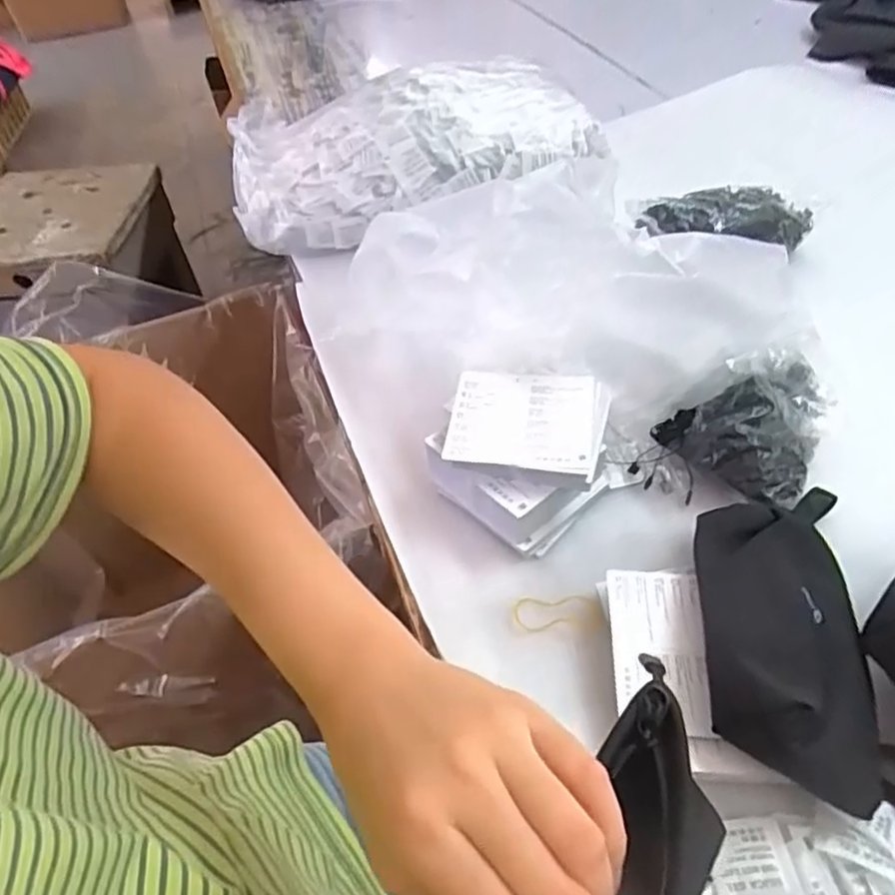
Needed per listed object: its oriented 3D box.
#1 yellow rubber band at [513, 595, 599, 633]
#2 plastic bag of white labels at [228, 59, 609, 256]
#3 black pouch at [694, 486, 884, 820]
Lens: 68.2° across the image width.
[{"bbox_3d":[0.071,0.109,0.433,0.054,0.004,0.024,-5,54,11],"label":"yellow rubber band"},{"bbox_3d":[-0.060,-0.374,0.802,0.400,0.110,0.331,-12,48,-4],"label":"plastic bag of white labels"},{"bbox_3d":[0.192,0.099,0.381,0.091,0.061,0.186,4,49,10],"label":"black pouch"}]

